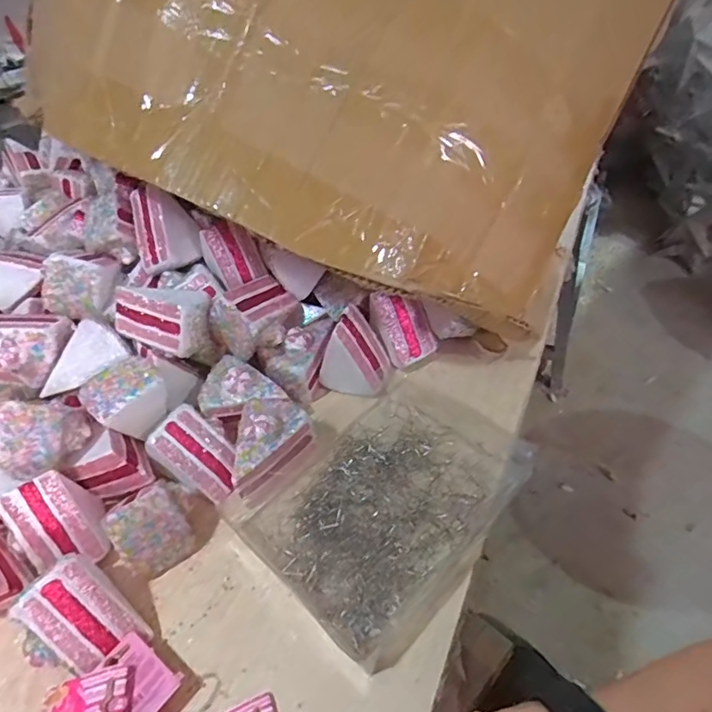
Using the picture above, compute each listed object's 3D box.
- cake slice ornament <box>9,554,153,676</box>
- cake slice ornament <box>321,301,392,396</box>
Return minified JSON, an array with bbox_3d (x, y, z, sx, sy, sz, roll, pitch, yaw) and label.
[{"bbox_3d":[-0.202,0.193,0.371,0.070,0.058,0.070,26,54,31],"label":"cake slice ornament"},{"bbox_3d":[-0.005,-0.004,0.522,0.070,0.081,0.054,-1,45,10],"label":"cake slice ornament"}]

